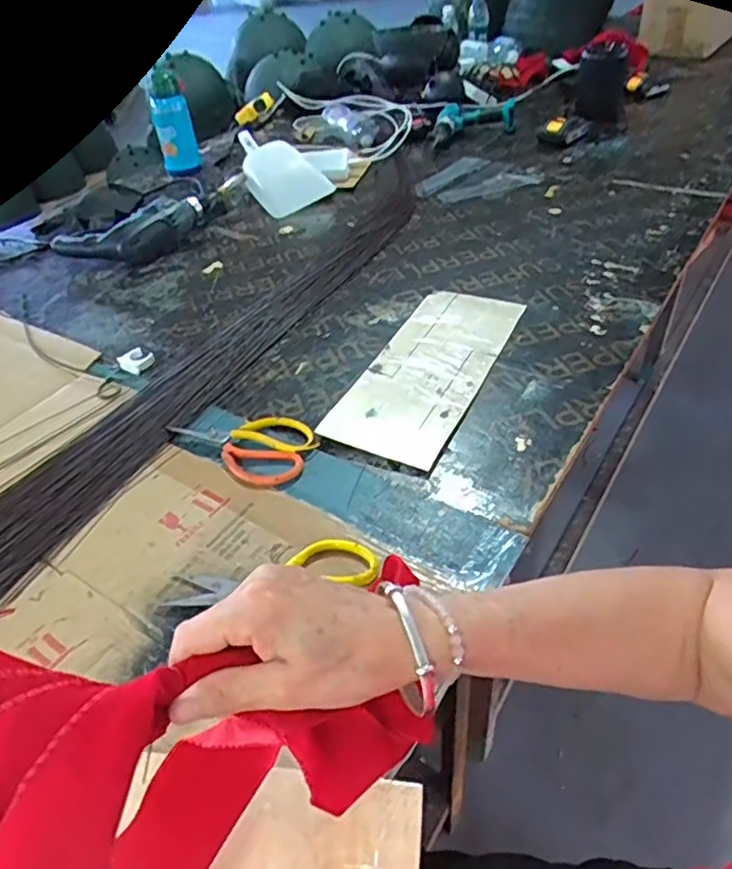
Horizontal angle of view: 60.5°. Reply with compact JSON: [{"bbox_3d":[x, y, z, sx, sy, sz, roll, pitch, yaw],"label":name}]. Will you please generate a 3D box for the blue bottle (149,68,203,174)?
[{"bbox_3d":[-0.423,-0.692,1.395,0.082,0.203,0.068,-4,34,2],"label":"blue bottle"}]

